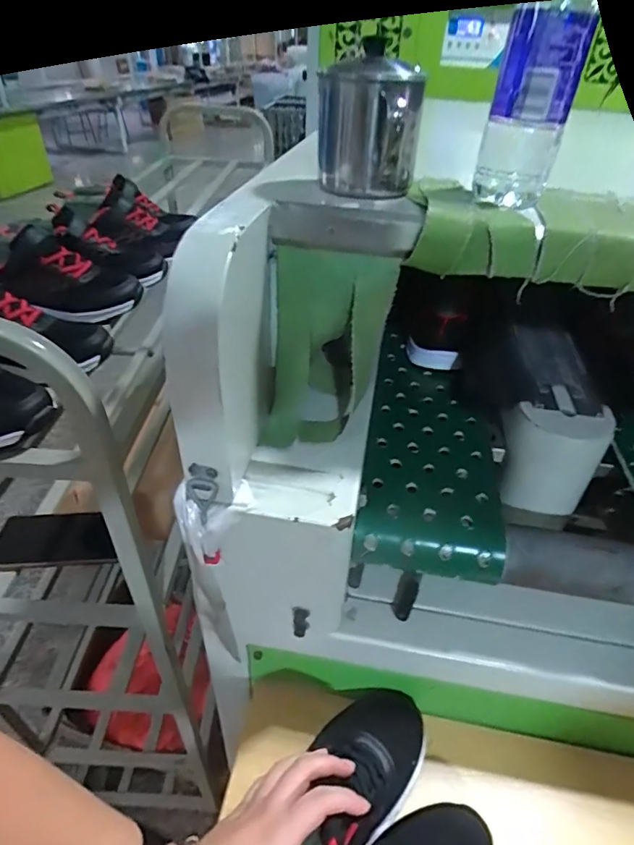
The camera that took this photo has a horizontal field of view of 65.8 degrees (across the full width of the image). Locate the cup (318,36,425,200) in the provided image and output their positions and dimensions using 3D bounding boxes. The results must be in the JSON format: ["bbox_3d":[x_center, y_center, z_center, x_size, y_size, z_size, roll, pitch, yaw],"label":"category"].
[{"bbox_3d":[0.040,-0.238,0.398,0.083,0.101,0.083,2,39,-2],"label":"cup"}]

